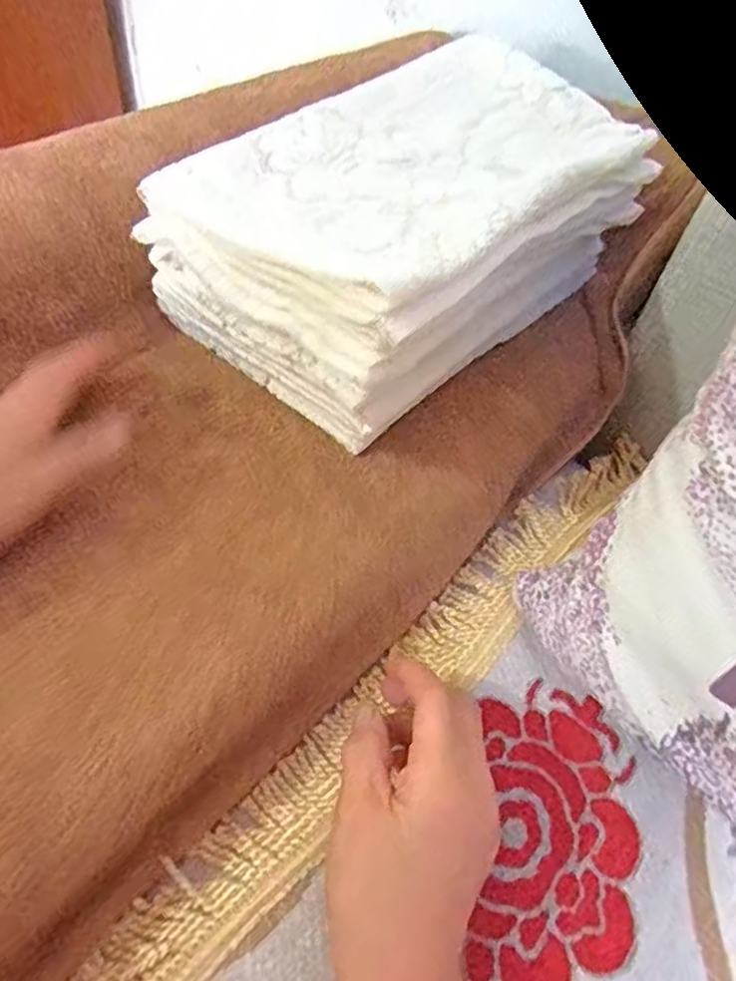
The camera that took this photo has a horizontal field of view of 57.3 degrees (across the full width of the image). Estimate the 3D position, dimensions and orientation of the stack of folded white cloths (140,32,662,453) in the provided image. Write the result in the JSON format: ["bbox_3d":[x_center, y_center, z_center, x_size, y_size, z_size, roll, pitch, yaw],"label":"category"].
[{"bbox_3d":[0.037,-0.193,0.490,0.205,0.116,0.332,37,57,22],"label":"stack of folded white cloths"}]

